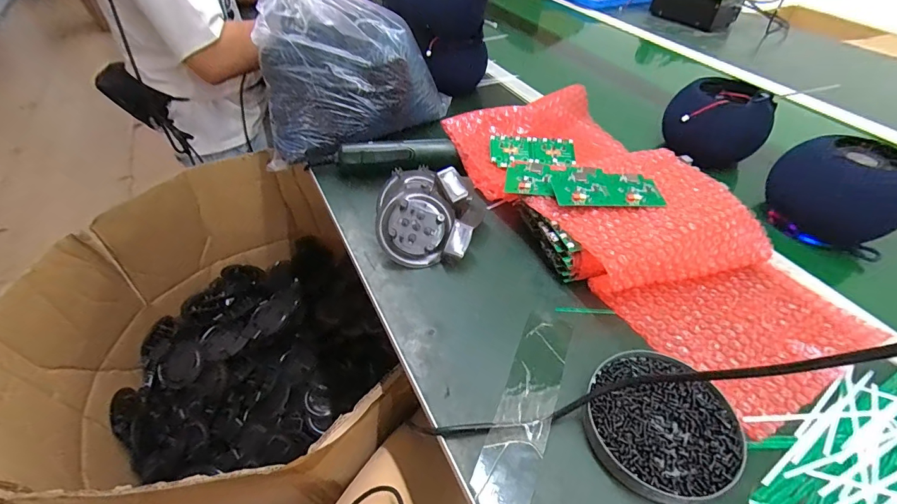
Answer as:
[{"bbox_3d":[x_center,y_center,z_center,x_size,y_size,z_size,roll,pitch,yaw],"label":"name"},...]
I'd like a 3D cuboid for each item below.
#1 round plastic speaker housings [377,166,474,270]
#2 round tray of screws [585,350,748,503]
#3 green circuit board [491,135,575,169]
[{"bbox_3d":[-0.027,-0.045,0.473,0.103,0.061,0.111,0,46,0],"label":"round plastic speaker housings"},{"bbox_3d":[0.168,0.135,0.326,0.108,0.020,0.115,0,46,0],"label":"round tray of screws"},{"bbox_3d":[0.115,-0.137,0.560,0.113,0.004,0.049,0,66,-5],"label":"green circuit board"}]

